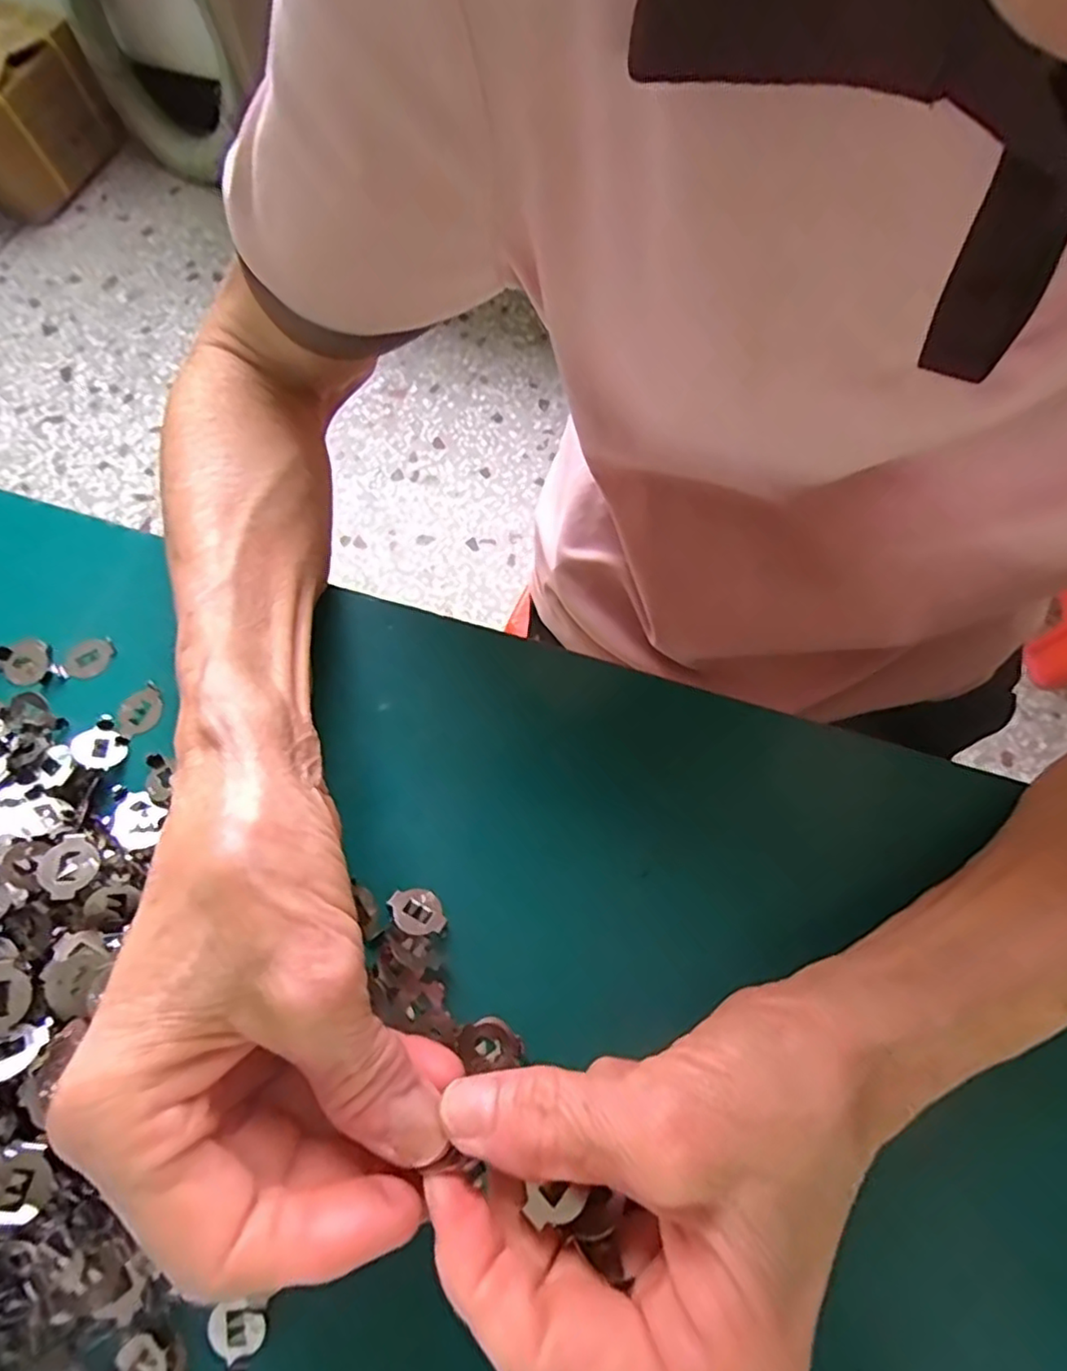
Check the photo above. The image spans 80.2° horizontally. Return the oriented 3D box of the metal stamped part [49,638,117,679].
[{"bbox_3d":[-0.182,-0.011,0.257,0.024,0.004,0.016,-38,76,-12],"label":"metal stamped part"}]

